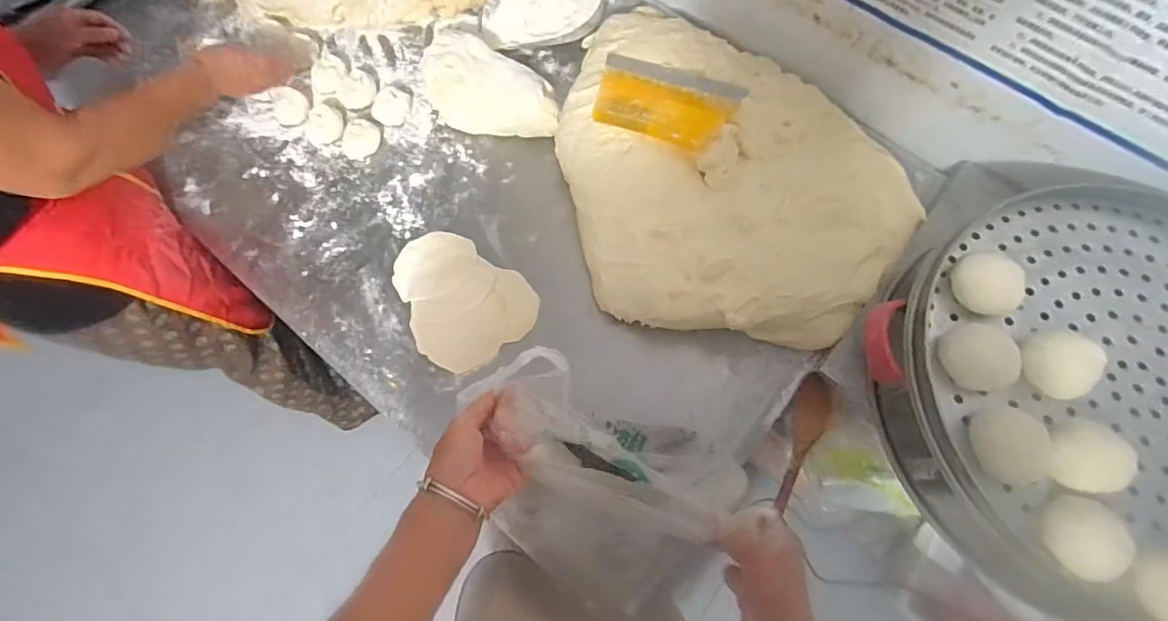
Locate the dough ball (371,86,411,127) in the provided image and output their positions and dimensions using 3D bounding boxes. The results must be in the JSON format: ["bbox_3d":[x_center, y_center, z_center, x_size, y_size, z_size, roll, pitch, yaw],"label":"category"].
[{"bbox_3d":[-0.300,-0.315,0.817,0.051,0.032,0.054,0,71,1],"label":"dough ball"}]

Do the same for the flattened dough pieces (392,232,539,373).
[{"bbox_3d":[-0.172,-0.025,0.725,0.158,0.022,0.200,-36,74,-11],"label":"flattened dough pieces"}]

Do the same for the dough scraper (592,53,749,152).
[{"bbox_3d":[0.111,-0.284,0.715,0.184,0.012,0.124,20,72,8],"label":"dough scraper"}]

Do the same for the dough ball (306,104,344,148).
[{"bbox_3d":[-0.401,-0.283,0.805,0.058,0.029,0.059,0,71,1],"label":"dough ball"}]

